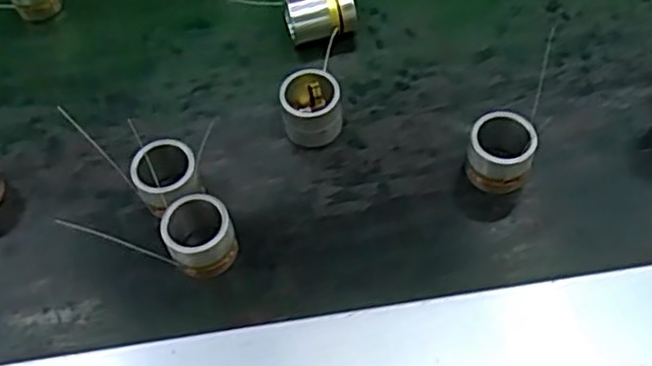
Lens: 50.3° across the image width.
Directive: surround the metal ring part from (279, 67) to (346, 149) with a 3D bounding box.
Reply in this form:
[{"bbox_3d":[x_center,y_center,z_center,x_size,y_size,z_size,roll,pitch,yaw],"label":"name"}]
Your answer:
[{"bbox_3d":[-0.006,-0.031,0.289,0.024,0.028,0.021,5,58,7],"label":"metal ring part"}]

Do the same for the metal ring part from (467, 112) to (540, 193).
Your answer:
[{"bbox_3d":[0.068,-0.012,0.273,0.025,0.024,0.023,-2,57,3],"label":"metal ring part"}]

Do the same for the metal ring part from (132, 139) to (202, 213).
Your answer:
[{"bbox_3d":[-0.062,0.000,0.276,0.024,0.025,0.028,-27,60,-13],"label":"metal ring part"}]

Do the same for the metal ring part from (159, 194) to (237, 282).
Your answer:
[{"bbox_3d":[-0.048,0.021,0.262,0.024,0.025,0.023,-2,57,3],"label":"metal ring part"}]

